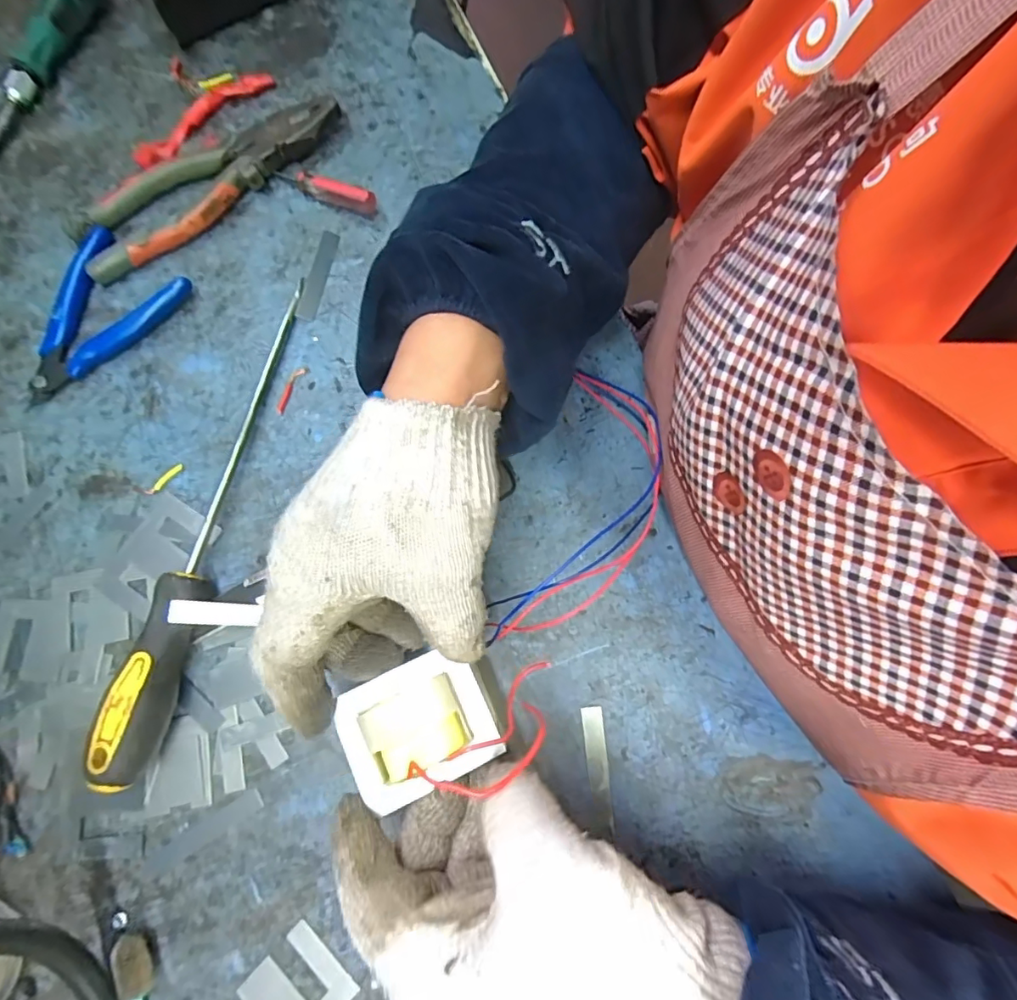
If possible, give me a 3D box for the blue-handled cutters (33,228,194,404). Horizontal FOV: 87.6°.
[{"bbox_3d":[-0.274,-0.121,0.340,0.084,0.016,0.114,40,81,9],"label":"blue-handled cutters"}]

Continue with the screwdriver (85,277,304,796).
[{"bbox_3d":[-0.168,0.002,0.302,0.029,0.033,0.295,12,78,3],"label":"screwdriver"}]

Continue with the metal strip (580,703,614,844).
[{"bbox_3d":[0.048,0.144,0.282,0.011,0.004,0.064,-5,77,0],"label":"metal strip"}]

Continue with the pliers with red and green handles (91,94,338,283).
[{"bbox_3d":[-0.197,-0.213,0.356,0.187,0.022,0.059,-29,78,-6],"label":"pliers with red and green handles"}]

